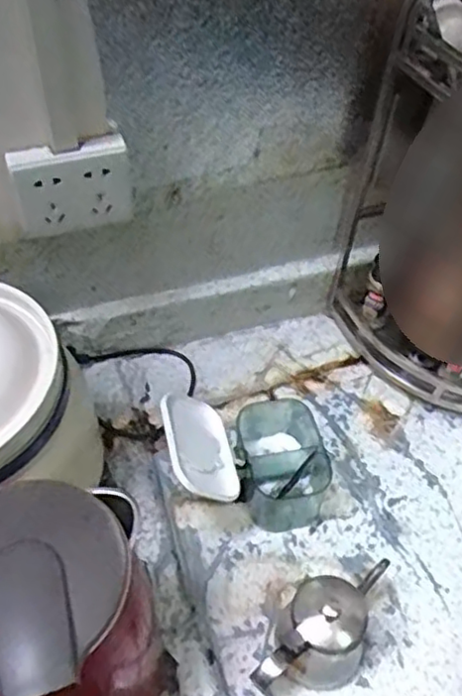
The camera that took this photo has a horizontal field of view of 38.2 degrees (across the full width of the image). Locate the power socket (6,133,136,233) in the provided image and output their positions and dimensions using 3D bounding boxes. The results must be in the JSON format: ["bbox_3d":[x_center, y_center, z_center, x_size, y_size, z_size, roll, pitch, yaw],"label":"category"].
[{"bbox_3d":[-0.149,-0.151,0.642,0.110,0.089,0.027,-15,52,-16],"label":"power socket"}]

